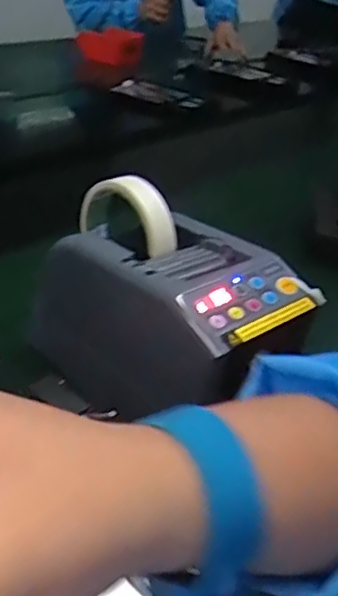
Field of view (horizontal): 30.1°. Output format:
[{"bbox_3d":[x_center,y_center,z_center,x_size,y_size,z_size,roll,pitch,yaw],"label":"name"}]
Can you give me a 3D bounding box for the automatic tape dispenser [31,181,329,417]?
[{"bbox_3d":[-0.004,0.008,0.470,0.113,0.141,0.198,-24,44,-39],"label":"automatic tape dispenser"}]

